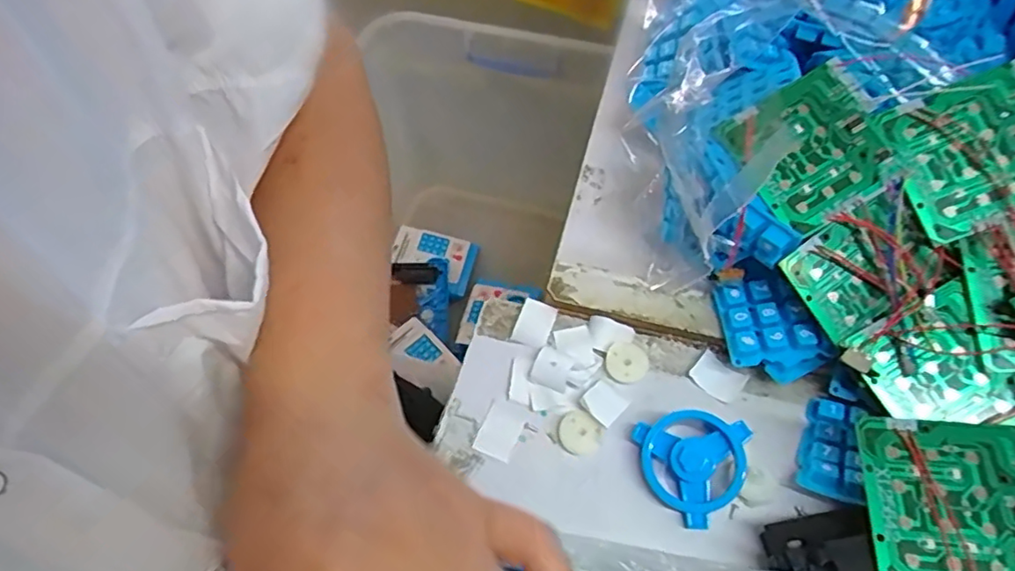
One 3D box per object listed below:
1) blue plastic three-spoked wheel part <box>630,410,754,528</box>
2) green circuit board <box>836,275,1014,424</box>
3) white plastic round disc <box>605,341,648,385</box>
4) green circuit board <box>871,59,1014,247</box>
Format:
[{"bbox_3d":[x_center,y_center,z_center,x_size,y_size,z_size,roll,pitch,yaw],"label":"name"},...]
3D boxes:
[{"bbox_3d":[0.091,0.083,0.296,0.053,0.012,0.053,-47,67,2],"label":"blue plastic three-spoked wheel part"},{"bbox_3d":[0.205,0.039,0.287,0.061,0.009,0.064,-26,75,6],"label":"green circuit board"},{"bbox_3d":[0.066,0.042,0.333,0.023,0.004,0.023,-1,57,1],"label":"white plastic round disc"},{"bbox_3d":[0.232,-0.065,0.296,0.075,0.009,0.072,-23,79,8],"label":"green circuit board"}]

